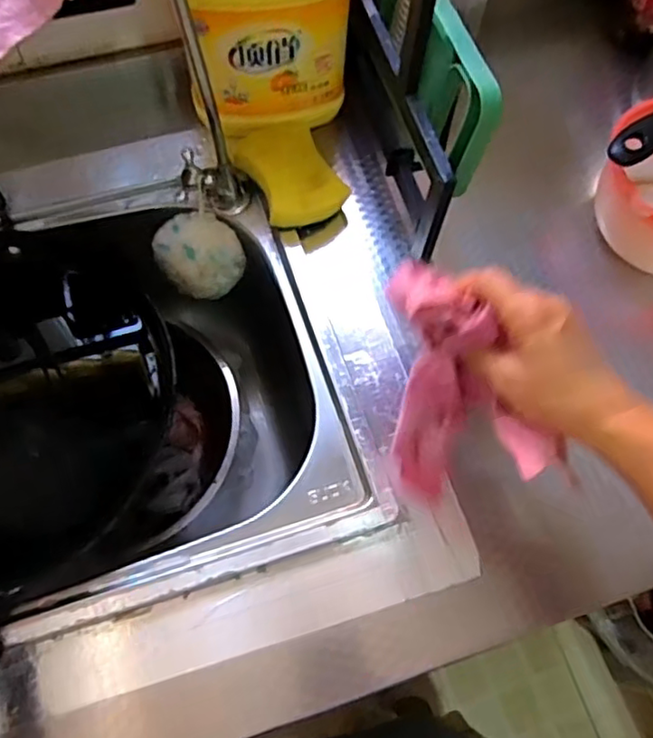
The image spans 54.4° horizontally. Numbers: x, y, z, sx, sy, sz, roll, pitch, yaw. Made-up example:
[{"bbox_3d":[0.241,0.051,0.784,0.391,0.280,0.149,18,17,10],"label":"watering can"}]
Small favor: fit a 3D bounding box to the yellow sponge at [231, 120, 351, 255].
[{"bbox_3d":[-0.031,-0.172,0.584,0.078,0.045,0.113,-24,69,-12],"label":"yellow sponge"}]

